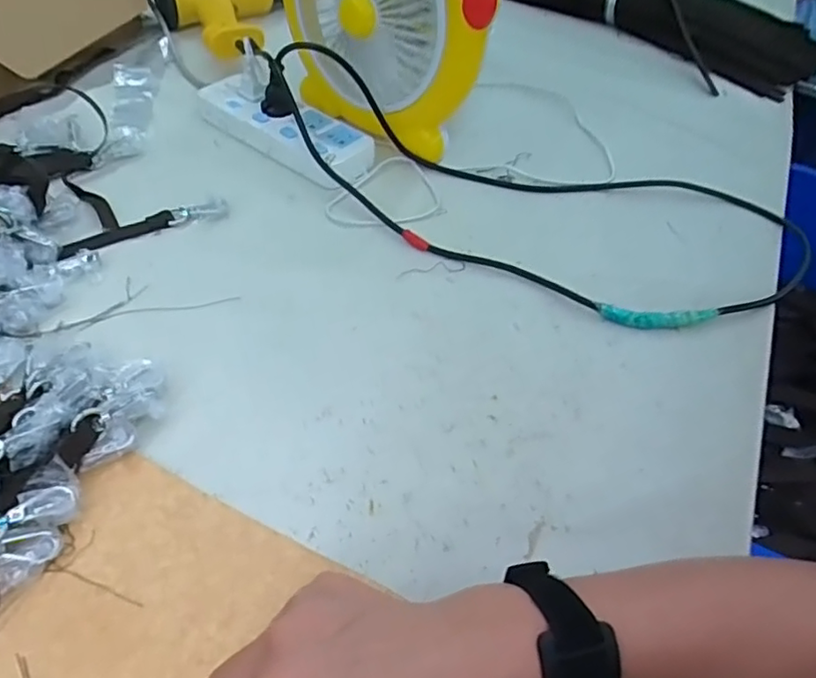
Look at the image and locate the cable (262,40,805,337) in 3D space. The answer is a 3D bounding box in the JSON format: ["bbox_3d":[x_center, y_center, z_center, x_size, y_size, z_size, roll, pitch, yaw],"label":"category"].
[{"bbox_3d":[0.106,-0.189,0.599,0.560,0.079,0.302,36,55,23],"label":"cable"}]

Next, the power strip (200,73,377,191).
[{"bbox_3d":[-0.131,-0.229,0.637,0.215,0.034,0.075,33,54,21],"label":"power strip"}]

